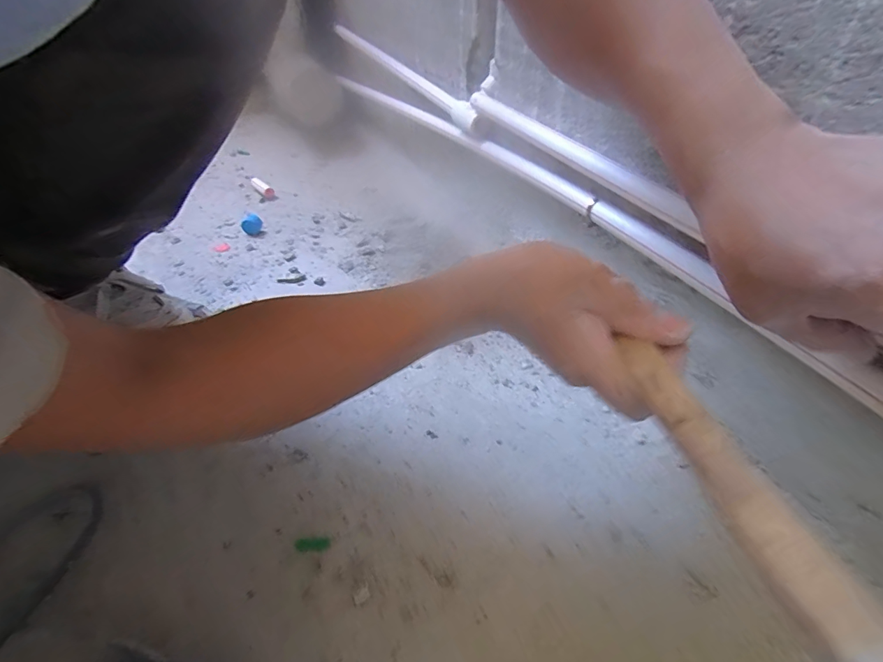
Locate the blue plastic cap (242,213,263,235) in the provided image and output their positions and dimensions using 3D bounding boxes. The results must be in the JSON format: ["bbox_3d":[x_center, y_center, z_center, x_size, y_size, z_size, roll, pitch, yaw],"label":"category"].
[{"bbox_3d":[-0.305,-0.172,0.715,0.031,0.016,0.033,-19,46,-21],"label":"blue plastic cap"}]

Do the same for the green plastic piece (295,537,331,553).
[{"bbox_3d":[-0.103,0.170,0.353,0.028,0.004,0.011,0,42,-1],"label":"green plastic piece"}]

